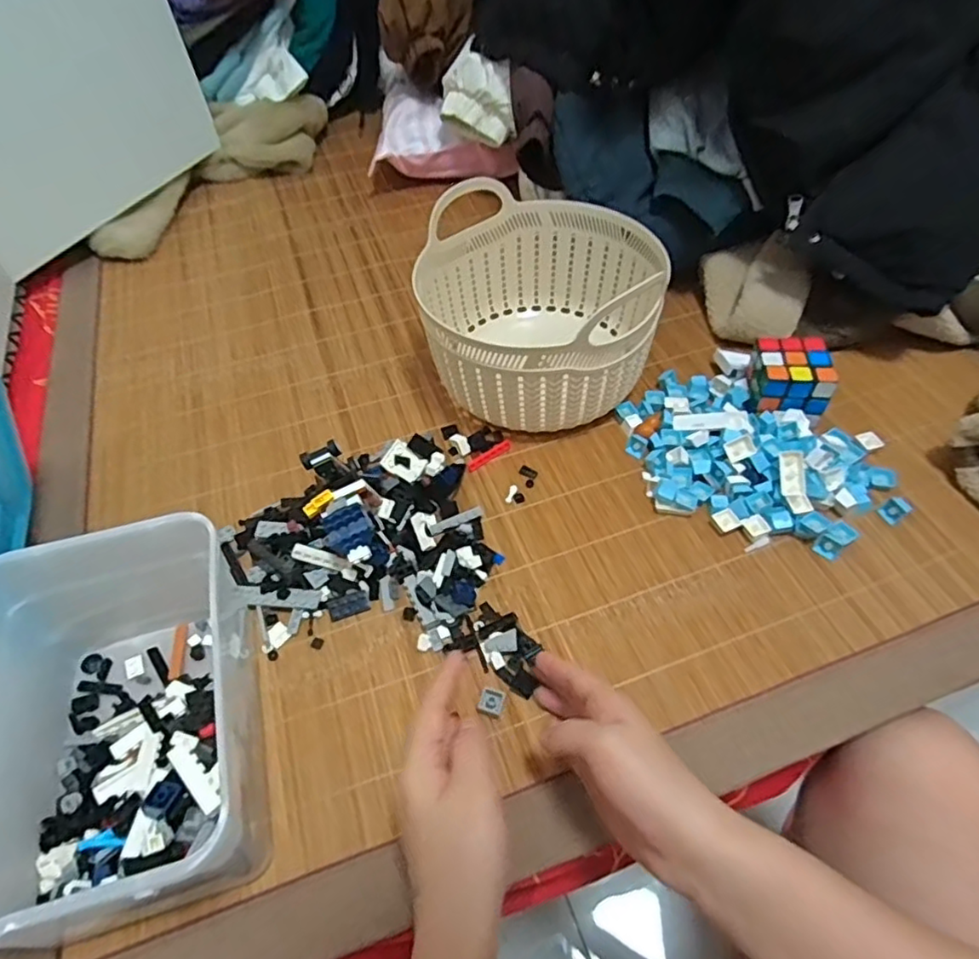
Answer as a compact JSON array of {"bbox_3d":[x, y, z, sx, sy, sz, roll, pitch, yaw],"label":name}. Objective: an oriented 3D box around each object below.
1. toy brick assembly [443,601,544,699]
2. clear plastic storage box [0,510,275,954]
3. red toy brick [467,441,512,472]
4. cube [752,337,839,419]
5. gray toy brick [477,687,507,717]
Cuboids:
[{"bbox_3d":[0.009,0.123,0.467,0.071,0.015,0.047,25,58,21],"label":"toy brick assembly"},{"bbox_3d":[-0.225,0.150,0.388,0.154,0.121,0.212,-14,53,-7],"label":"clear plastic storage box"},{"bbox_3d":[0.000,-0.022,0.579,0.047,0.004,0.011,-31,57,-19],"label":"red toy brick"},{"bbox_3d":[0.275,-0.090,0.578,0.063,0.065,0.064,8,54,10],"label":"cube"},{"bbox_3d":[0.002,0.157,0.440,0.016,0.006,0.018,12,54,12],"label":"gray toy brick"}]

